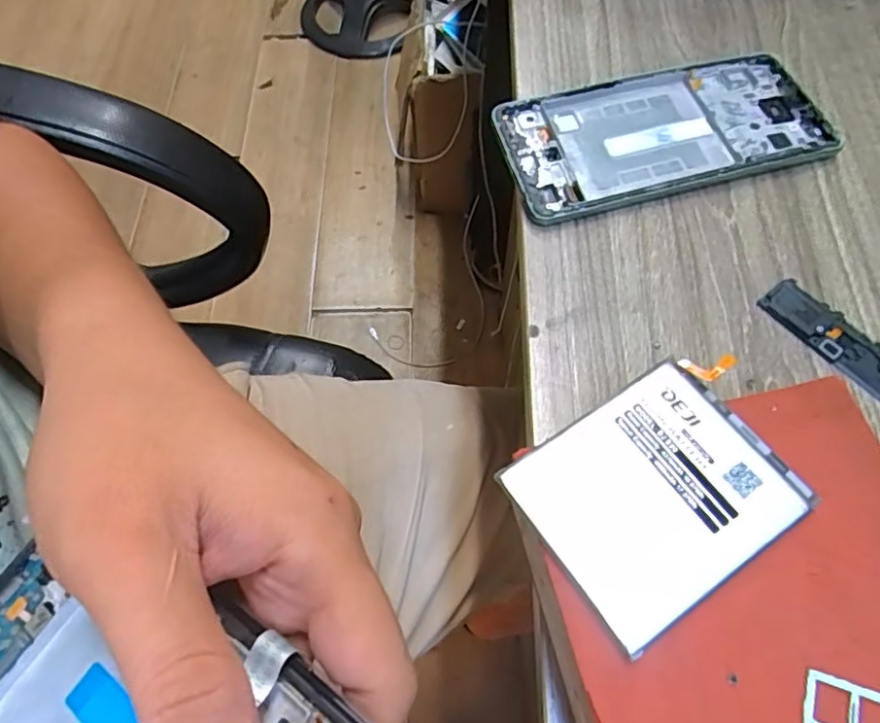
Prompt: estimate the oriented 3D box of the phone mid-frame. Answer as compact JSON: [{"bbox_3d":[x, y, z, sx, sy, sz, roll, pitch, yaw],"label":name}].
[{"bbox_3d":[0.108,-0.111,0.297,0.151,0.009,0.069,-12,65,-6],"label":"phone mid-frame"}]

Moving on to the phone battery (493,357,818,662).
[{"bbox_3d":[0.065,0.039,0.183,0.073,0.004,0.060,-31,66,-13],"label":"phone battery"}]

